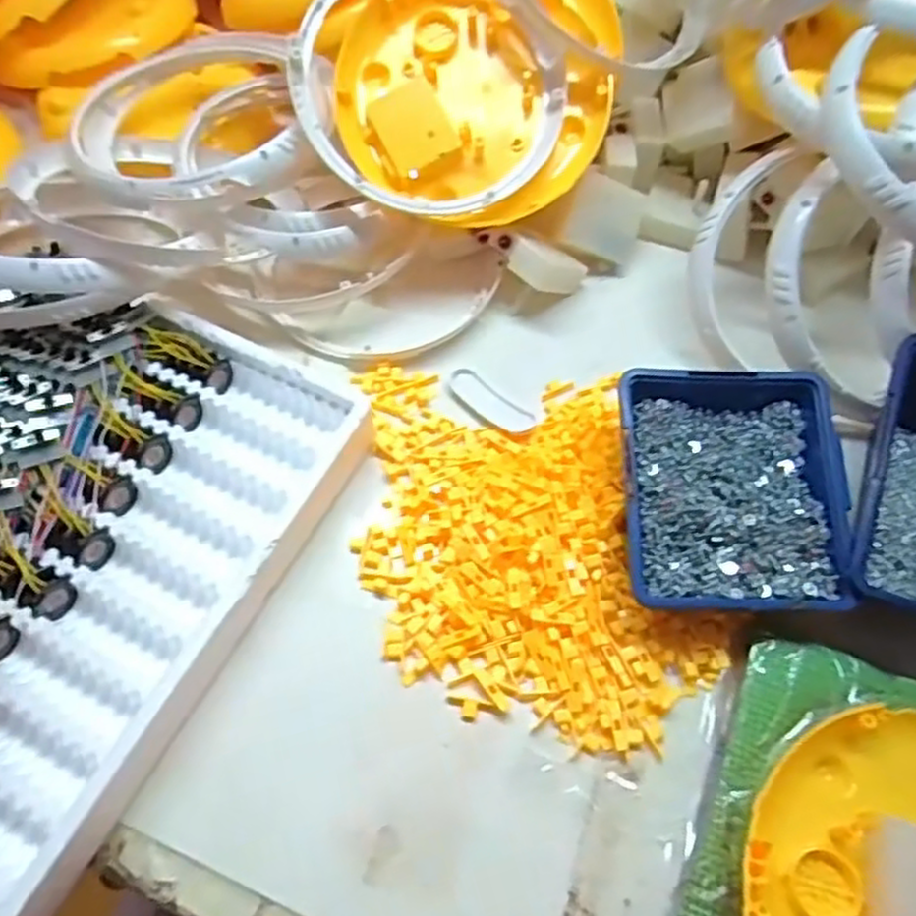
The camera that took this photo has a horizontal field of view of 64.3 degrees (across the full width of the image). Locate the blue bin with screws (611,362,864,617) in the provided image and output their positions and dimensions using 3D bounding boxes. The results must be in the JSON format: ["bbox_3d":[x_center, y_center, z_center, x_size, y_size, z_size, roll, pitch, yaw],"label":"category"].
[{"bbox_3d":[0.153,0.019,0.416,0.118,0.051,0.136,0,61,0],"label":"blue bin with screws"}]

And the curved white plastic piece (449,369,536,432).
[{"bbox_3d":[0.022,-0.038,0.483,0.066,0.012,0.026,41,68,19],"label":"curved white plastic piece"}]

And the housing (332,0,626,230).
[{"bbox_3d":[0.017,-0.262,0.503,0.212,0.052,0.199,-23,85,-3],"label":"housing"}]

